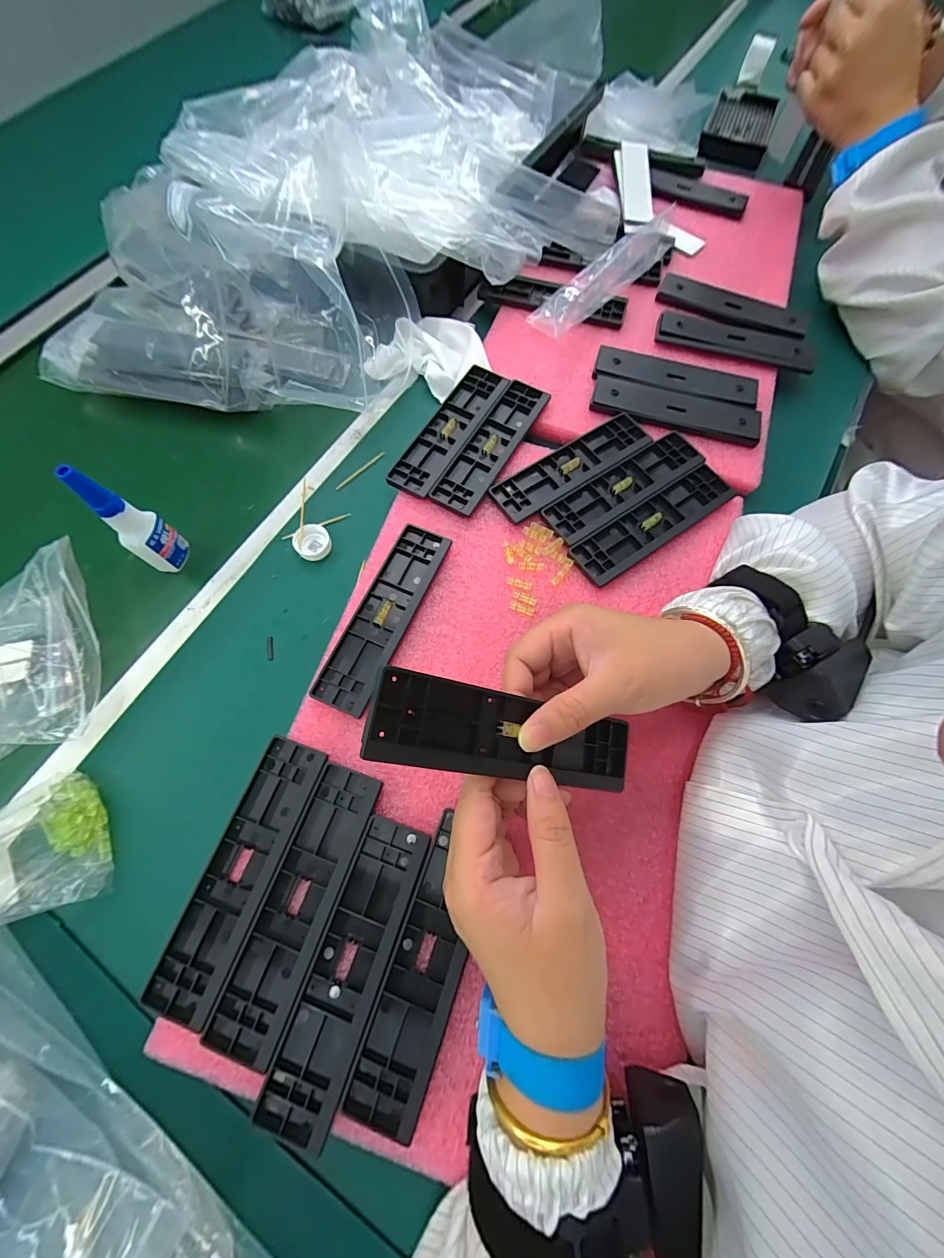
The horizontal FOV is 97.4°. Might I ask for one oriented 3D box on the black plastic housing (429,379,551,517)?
[{"bbox_3d":[0.018,-0.171,0.381,0.043,0.009,0.153,27,73,10],"label":"black plastic housing"}]

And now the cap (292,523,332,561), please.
[{"bbox_3d":[-0.141,-0.078,0.364,0.030,0.010,0.032,0,70,1],"label":"cap"}]

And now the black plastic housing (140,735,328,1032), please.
[{"bbox_3d":[-0.145,0.151,0.264,0.042,0.007,0.156,19,71,8],"label":"black plastic housing"}]

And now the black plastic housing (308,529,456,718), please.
[{"bbox_3d":[-0.069,-0.012,0.327,0.041,0.010,0.158,22,72,9],"label":"black plastic housing"}]

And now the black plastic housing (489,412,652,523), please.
[{"bbox_3d":[0.091,-0.147,0.372,0.155,0.005,0.044,-33,73,-11],"label":"black plastic housing"}]

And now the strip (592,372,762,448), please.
[{"bbox_3d":[0.195,-0.212,0.396,0.156,0.009,0.045,14,71,6],"label":"strip"}]

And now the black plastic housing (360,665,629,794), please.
[{"bbox_3d":[0.022,0.058,0.220,0.157,0.011,0.042,19,68,-26],"label":"black plastic housing"}]

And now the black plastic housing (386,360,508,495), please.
[{"bbox_3d":[-0.021,-0.187,0.388,0.044,0.009,0.158,28,73,10],"label":"black plastic housing"}]

